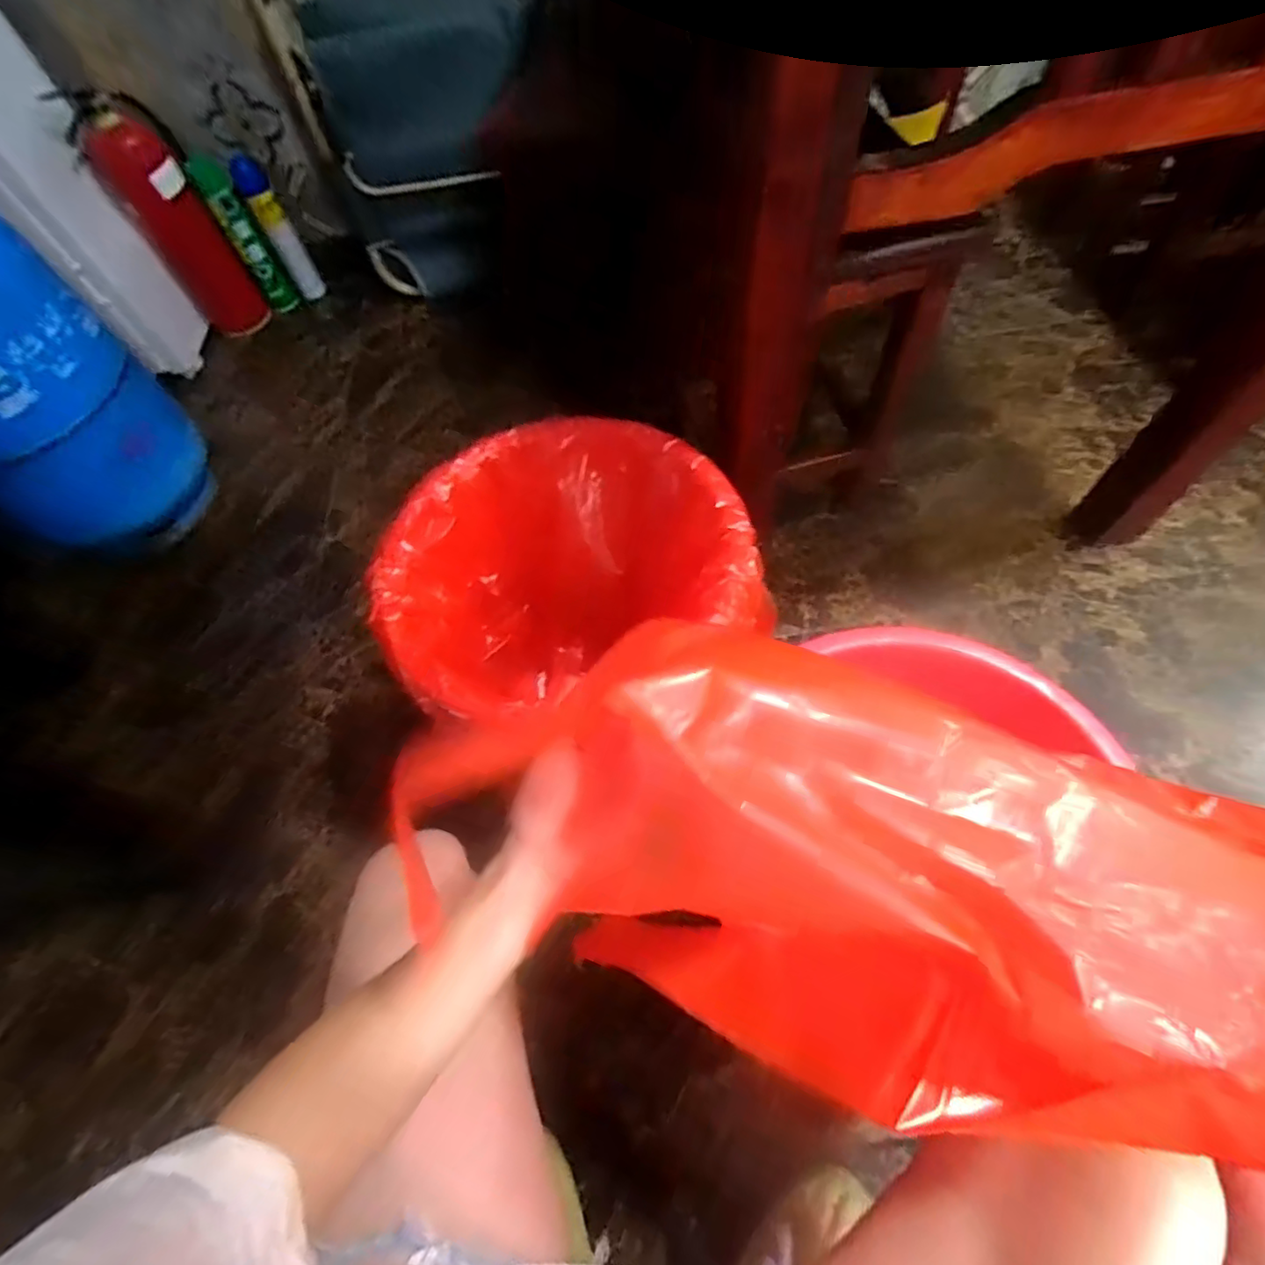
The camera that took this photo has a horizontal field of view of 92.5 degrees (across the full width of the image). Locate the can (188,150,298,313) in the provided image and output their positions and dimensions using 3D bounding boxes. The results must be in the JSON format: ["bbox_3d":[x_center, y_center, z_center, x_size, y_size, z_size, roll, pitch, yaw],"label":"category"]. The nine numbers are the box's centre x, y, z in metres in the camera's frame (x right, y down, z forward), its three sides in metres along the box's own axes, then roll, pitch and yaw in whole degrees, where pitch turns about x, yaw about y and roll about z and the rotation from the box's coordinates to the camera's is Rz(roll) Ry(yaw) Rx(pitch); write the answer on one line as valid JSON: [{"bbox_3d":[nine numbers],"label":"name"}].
[{"bbox_3d":[-0.855,-0.874,1.342,0.072,0.298,0.058,-36,40,-16],"label":"can"}]

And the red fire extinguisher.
[{"bbox_3d":[-0.932,-0.845,1.250,0.156,0.415,0.120,-39,44,-17],"label":"red fire extinguisher"}]

